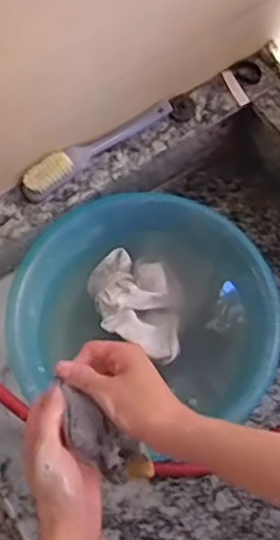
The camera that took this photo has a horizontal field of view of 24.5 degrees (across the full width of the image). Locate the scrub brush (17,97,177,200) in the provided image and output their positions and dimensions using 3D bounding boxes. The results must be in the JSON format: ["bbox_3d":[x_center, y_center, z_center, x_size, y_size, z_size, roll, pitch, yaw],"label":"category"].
[{"bbox_3d":[-0.057,-0.169,0.852,0.228,0.051,0.038,-38,74,-13],"label":"scrub brush"}]

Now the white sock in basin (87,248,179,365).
[{"bbox_3d":[0.000,0.045,0.914,0.158,0.035,0.111,30,73,10],"label":"white sock in basin"}]

